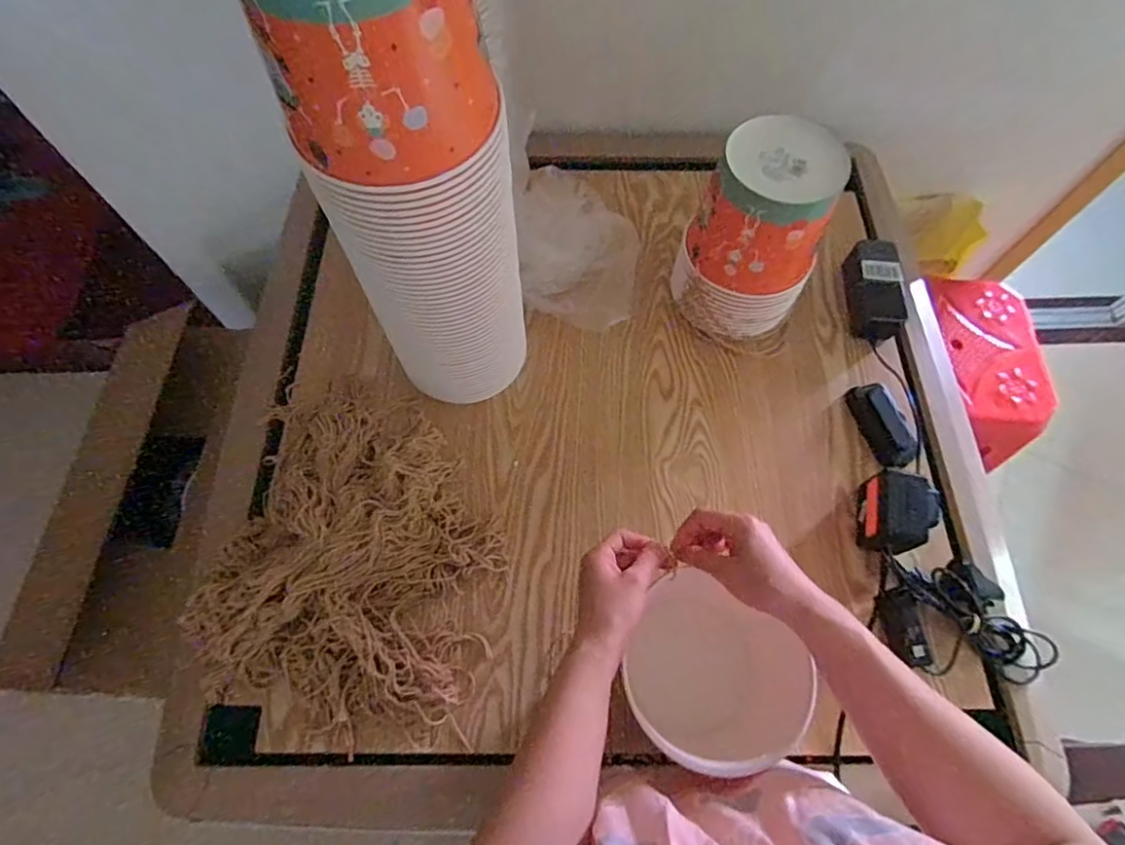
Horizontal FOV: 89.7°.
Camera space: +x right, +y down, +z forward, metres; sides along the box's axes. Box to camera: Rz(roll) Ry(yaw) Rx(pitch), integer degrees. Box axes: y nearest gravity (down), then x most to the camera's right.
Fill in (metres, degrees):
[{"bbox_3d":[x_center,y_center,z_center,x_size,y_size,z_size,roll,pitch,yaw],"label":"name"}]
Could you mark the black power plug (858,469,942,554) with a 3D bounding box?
[{"bbox_3d":[0.366,0.101,0.622,0.057,0.070,0.083,8,66,3],"label":"black power plug"}]

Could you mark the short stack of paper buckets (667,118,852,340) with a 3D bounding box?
[{"bbox_3d":[0.226,-0.216,0.681,0.144,0.228,0.132,21,67,9],"label":"short stack of paper buckets"}]

